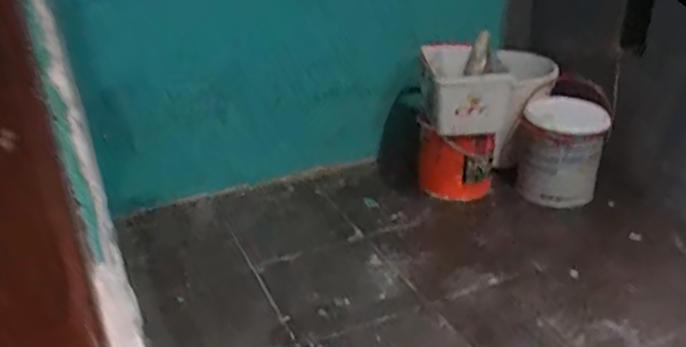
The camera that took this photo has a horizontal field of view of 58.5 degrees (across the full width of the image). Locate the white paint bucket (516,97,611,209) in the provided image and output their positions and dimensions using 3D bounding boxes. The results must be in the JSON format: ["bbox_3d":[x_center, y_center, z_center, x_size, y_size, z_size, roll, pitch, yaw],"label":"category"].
[{"bbox_3d":[0.476,-0.049,1.342,0.171,0.219,0.165,10,31,20],"label":"white paint bucket"}]

